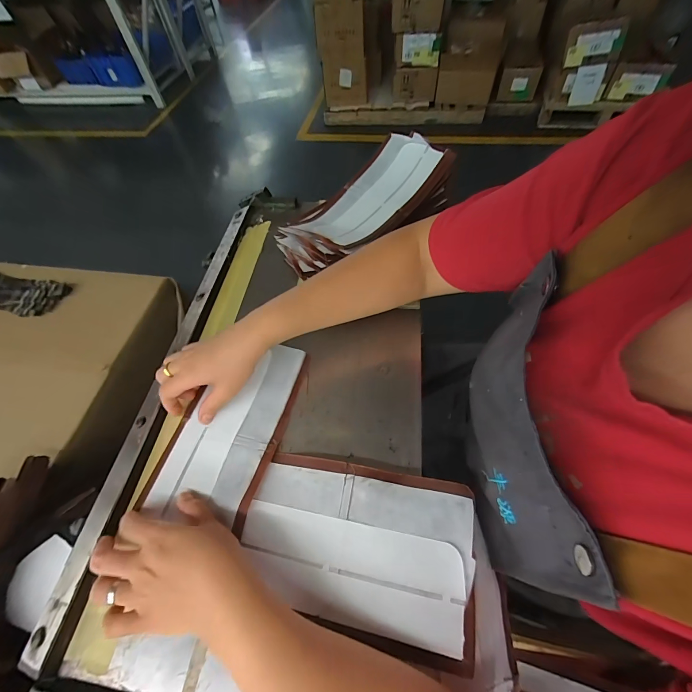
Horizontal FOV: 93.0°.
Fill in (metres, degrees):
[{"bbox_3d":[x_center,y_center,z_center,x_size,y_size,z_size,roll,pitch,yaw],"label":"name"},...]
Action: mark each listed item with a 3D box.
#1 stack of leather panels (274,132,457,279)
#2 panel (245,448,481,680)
[{"bbox_3d":[0.027,-0.198,0.462,0.253,0.083,0.133,-36,61,-17],"label":"stack of leather panels"},{"bbox_3d":[0.005,0.165,0.280,0.192,0.007,0.120,5,61,14],"label":"panel"}]

